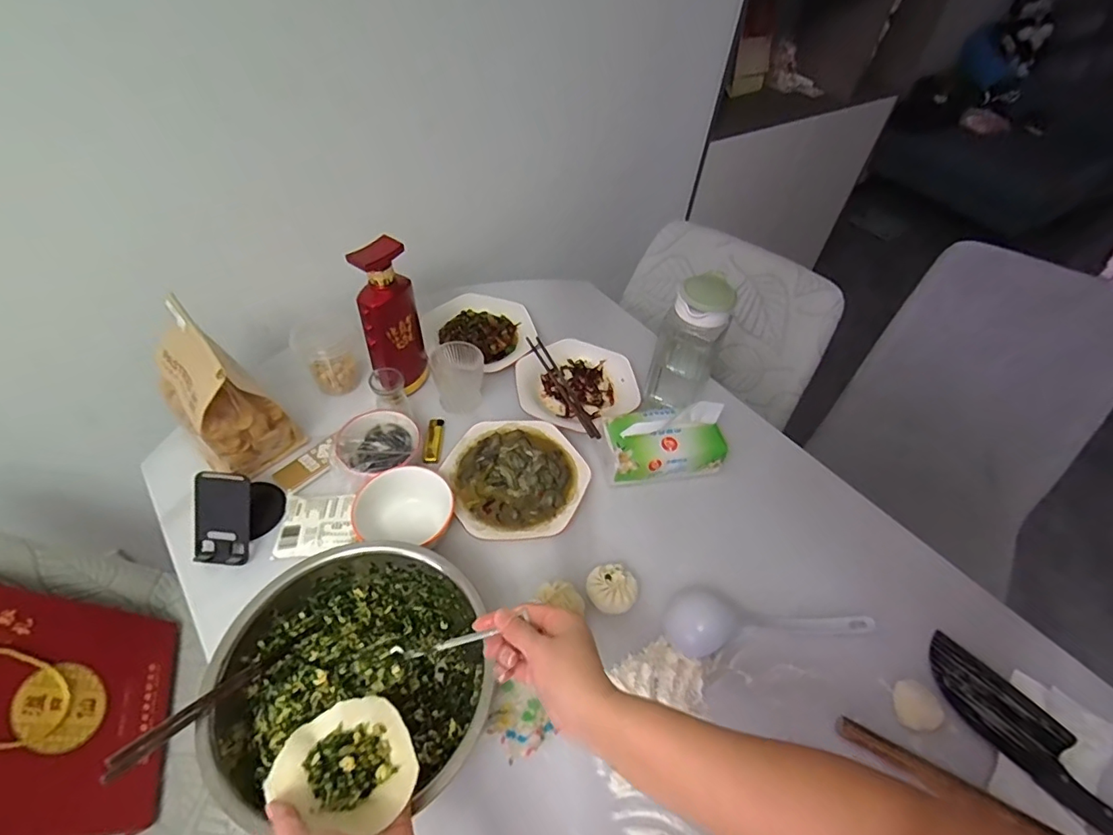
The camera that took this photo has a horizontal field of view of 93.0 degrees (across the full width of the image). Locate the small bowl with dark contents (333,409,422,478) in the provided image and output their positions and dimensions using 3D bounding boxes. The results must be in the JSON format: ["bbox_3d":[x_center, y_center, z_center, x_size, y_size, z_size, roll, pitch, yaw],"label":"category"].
[{"bbox_3d":[-0.251,0.038,0.750,0.110,0.043,0.111,-22,55,-22],"label":"small bowl with dark contents"}]

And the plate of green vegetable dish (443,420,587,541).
[{"bbox_3d":[-0.055,0.084,0.756,0.189,0.023,0.195,-17,53,-18],"label":"plate of green vegetable dish"}]

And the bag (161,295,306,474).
[{"bbox_3d":[-0.447,-0.027,0.701,0.134,0.197,0.110,28,53,18],"label":"bag"}]

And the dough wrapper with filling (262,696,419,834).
[{"bbox_3d":[-0.168,0.278,0.421,0.097,0.023,0.098,2,49,-3],"label":"dough wrapper with filling"}]

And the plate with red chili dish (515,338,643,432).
[{"bbox_3d":[0.035,-0.056,0.886,0.196,0.037,0.198,2,49,-3],"label":"plate with red chili dish"}]

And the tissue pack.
[{"bbox_3d":[0.160,0.033,0.779,0.172,0.083,0.095,-7,50,-11],"label":"tissue pack"}]

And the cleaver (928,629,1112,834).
[{"bbox_3d":[0.535,0.356,0.594,0.088,0.018,0.234,-27,57,-25],"label":"cleaver"}]

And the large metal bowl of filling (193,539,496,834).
[{"bbox_3d":[-0.201,0.268,0.544,0.267,0.098,0.248,-4,50,-8],"label":"large metal bowl of filling"}]

